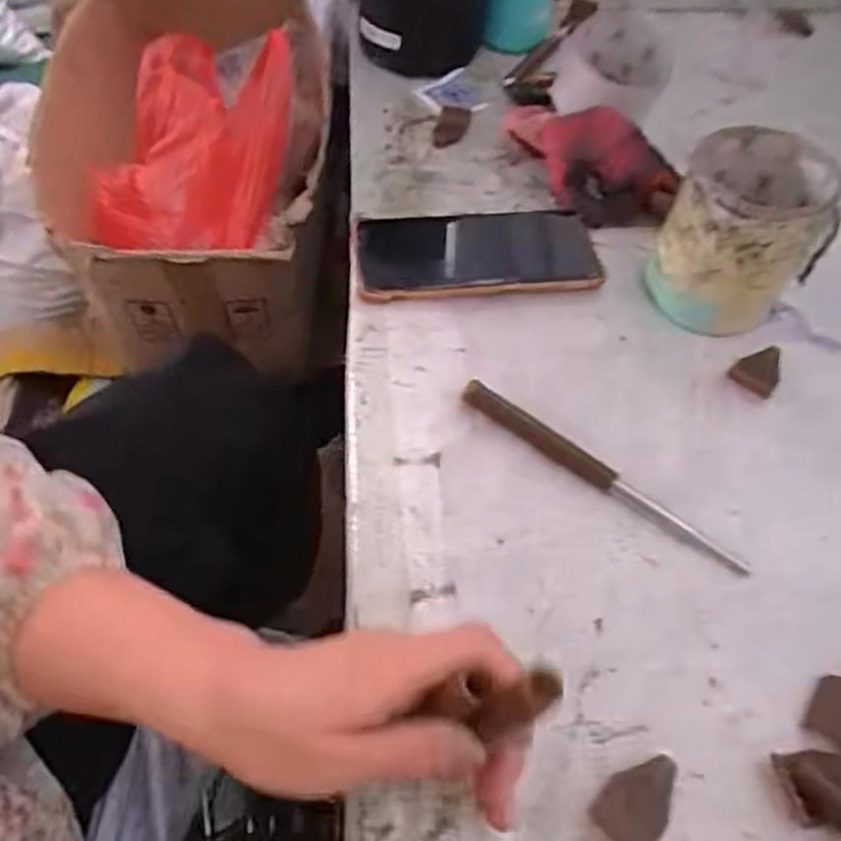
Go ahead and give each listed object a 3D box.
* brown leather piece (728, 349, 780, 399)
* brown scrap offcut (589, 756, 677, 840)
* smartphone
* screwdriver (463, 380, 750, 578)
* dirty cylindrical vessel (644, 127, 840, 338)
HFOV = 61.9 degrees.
[{"bbox_3d":[0.206,-0.032,0.426,0.026,0.004,0.040,33,59,21],"label":"brown leather piece"},{"bbox_3d":[0.091,0.157,0.291,0.027,0.006,0.040,36,60,22],"label":"brown scrap offcut"},{"bbox_3d":[0.040,-0.115,0.477,0.163,0.010,0.081,-3,54,-4],"label":"smartphone"},{"bbox_3d":[0.097,0.027,0.382,0.174,0.010,0.015,33,59,20],"label":"screwdriver"},{"bbox_3d":[0.199,-0.118,0.434,0.082,0.094,0.093,28,58,18],"label":"dirty cylindrical vessel"}]

